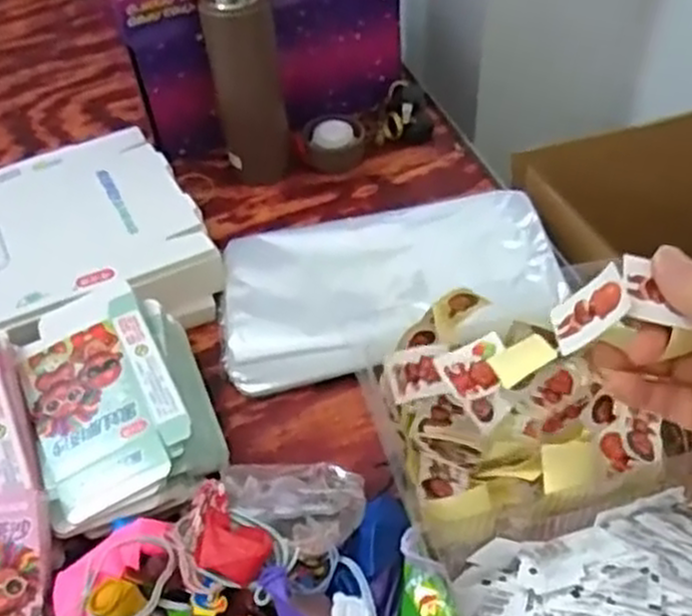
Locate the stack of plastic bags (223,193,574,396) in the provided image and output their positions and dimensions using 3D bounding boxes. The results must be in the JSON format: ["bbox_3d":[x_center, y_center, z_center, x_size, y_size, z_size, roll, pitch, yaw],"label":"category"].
[{"bbox_3d":[0.031,-0.020,0.597,0.246,0.044,0.164,-5,47,-2],"label":"stack of plastic bags"}]

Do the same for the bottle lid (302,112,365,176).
[{"bbox_3d":[-0.011,-0.152,0.731,0.054,0.034,0.054,-2,47,2],"label":"bottle lid"}]

